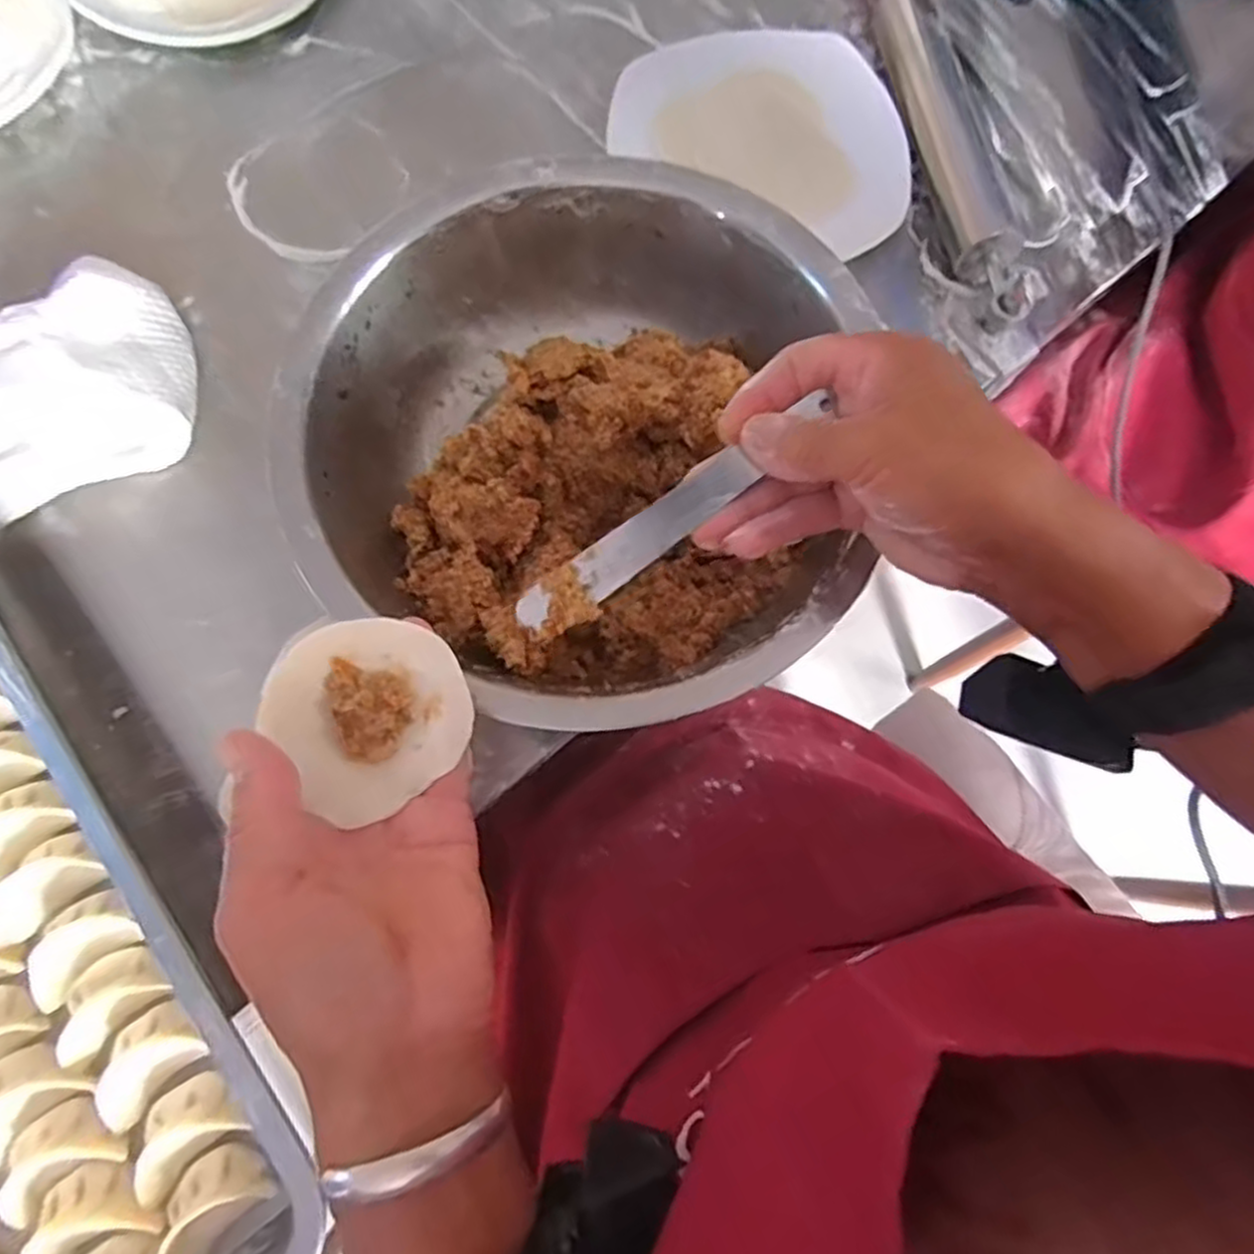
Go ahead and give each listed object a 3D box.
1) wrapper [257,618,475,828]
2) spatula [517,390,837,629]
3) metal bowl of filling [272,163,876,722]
[{"bbox_3d":[-0.094,0.031,0.270,0.065,0.018,0.066,-33,79,-9],"label":"wrapper"},{"bbox_3d":[0.019,-0.045,0.301,0.150,0.009,0.020,-35,79,3],"label":"spatula"},{"bbox_3d":[-0.020,-0.092,0.376,0.268,0.089,0.265,0,75,-1],"label":"metal bowl of filling"}]

